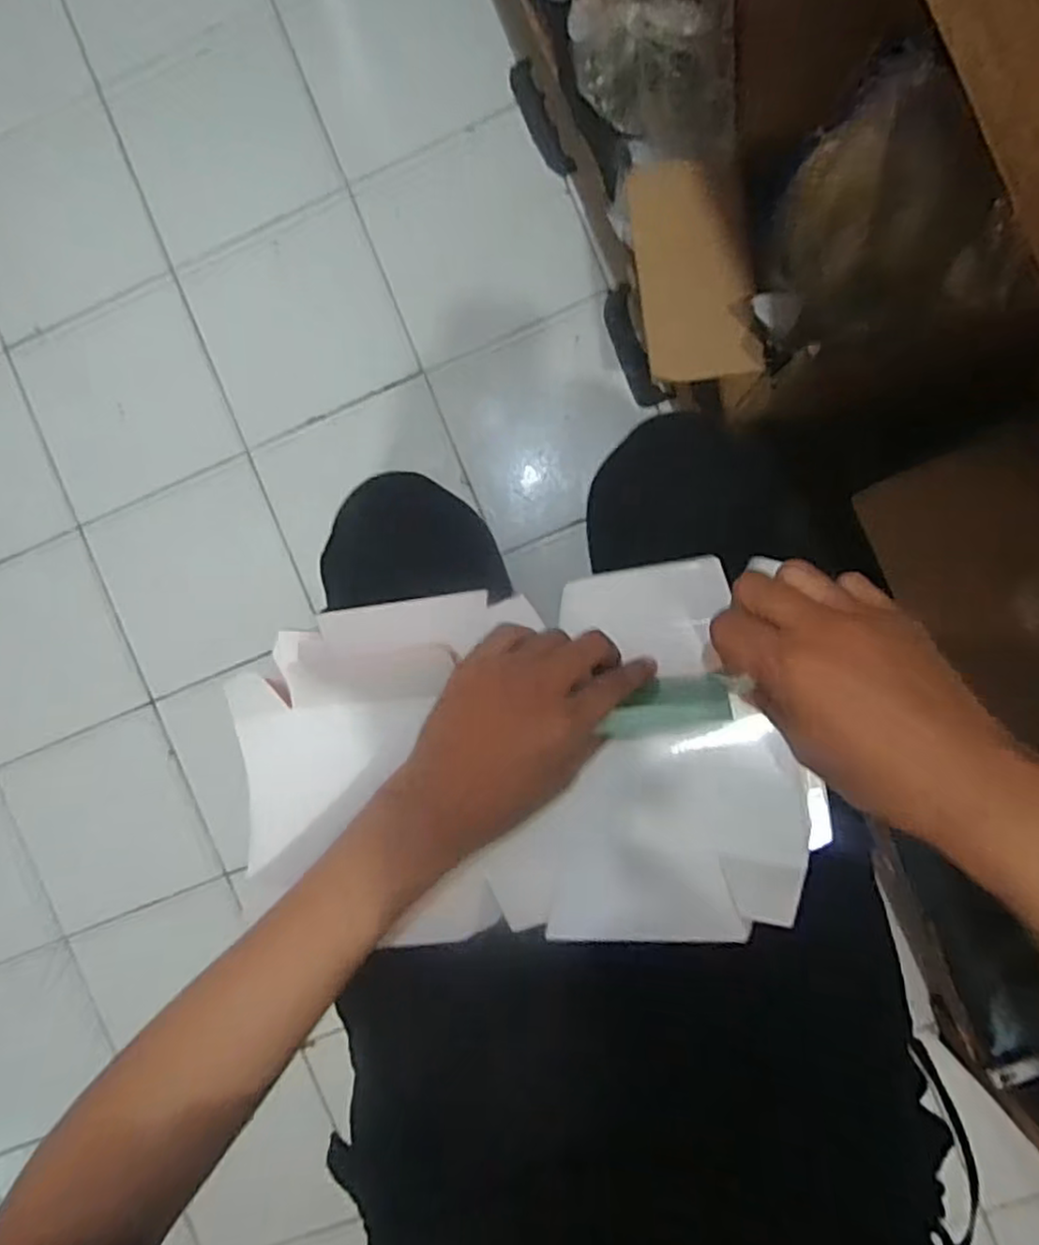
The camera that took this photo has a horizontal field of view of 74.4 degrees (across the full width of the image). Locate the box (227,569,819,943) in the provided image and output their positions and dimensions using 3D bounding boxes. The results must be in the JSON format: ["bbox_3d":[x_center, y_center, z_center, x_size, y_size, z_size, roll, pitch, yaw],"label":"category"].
[{"bbox_3d":[0.002,0.078,0.402,0.328,0.063,0.199,-7,94,9],"label":"box"}]

